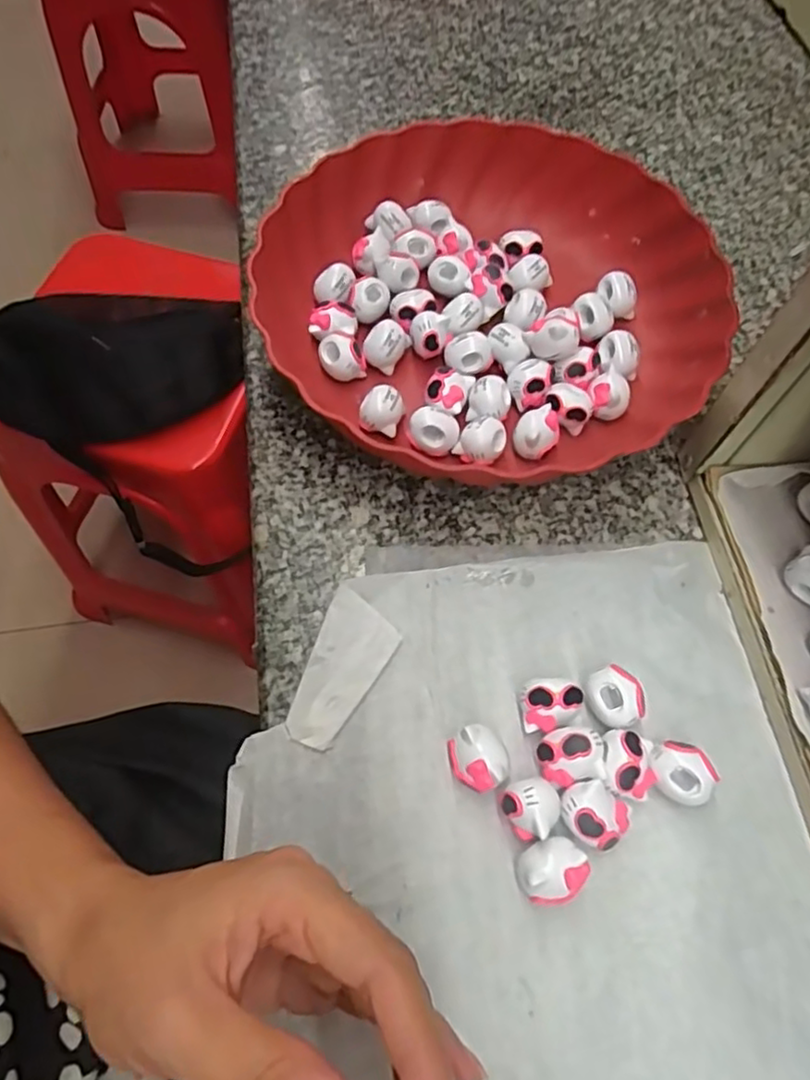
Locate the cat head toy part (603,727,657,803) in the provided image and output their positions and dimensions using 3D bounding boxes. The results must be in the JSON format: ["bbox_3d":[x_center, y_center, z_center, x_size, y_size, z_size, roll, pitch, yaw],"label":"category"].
[{"bbox_3d":[0.089,0.090,0.265,0.022,0.019,0.026,6,63,1],"label":"cat head toy part"}]

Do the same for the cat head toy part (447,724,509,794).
[{"bbox_3d":[0.030,0.088,0.266,0.022,0.019,0.024,1,63,-2],"label":"cat head toy part"}]

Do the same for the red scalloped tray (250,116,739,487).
[{"bbox_3d":[0.048,-0.133,0.367,0.239,0.049,0.243,-34,70,-18],"label":"red scalloped tray"}]

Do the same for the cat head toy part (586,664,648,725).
[{"bbox_3d":[0.088,0.068,0.280,0.021,0.020,0.024,-27,68,-15],"label":"cat head toy part"}]

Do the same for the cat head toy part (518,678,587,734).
[{"bbox_3d":[0.061,0.069,0.276,0.024,0.021,0.019,-9,64,-7],"label":"cat head toy part"}]

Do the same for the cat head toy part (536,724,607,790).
[{"bbox_3d":[0.066,0.087,0.265,0.024,0.022,0.020,-9,64,-7],"label":"cat head toy part"}]

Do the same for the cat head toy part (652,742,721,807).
[{"bbox_3d":[0.110,0.093,0.265,0.021,0.018,0.025,-28,68,-15],"label":"cat head toy part"}]

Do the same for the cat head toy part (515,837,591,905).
[{"bbox_3d":[0.054,0.125,0.248,0.026,0.018,0.022,-4,64,-4],"label":"cat head toy part"}]

